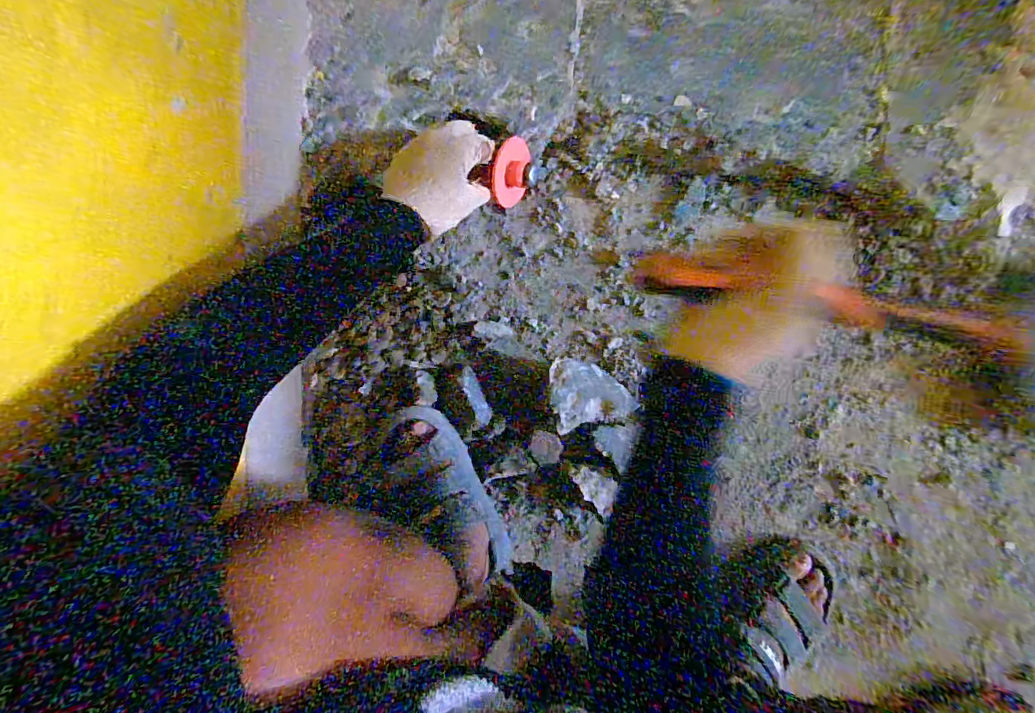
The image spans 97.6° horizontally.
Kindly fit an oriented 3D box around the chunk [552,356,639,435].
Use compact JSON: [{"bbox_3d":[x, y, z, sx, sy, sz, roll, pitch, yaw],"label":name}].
[{"bbox_3d":[0.089,0.043,0.577,0.088,0.060,0.092,-10,93,7],"label":"chunk"}]

